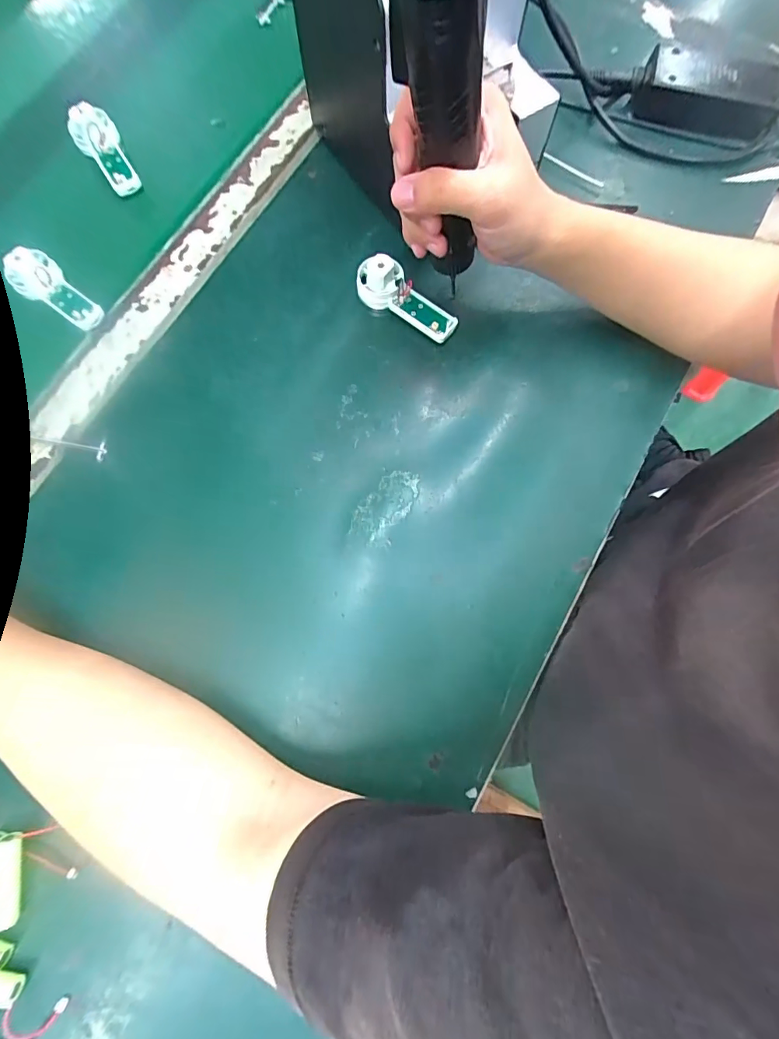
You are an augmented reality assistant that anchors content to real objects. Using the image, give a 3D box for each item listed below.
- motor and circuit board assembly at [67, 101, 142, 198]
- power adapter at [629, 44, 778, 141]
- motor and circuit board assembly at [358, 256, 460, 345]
[{"bbox_3d":[-0.261,-0.340,0.408,0.038,0.026,0.087,-34,80,-8],"label":"motor and circuit board assembly"},{"bbox_3d":[0.297,-0.401,0.416,0.126,0.035,0.053,12,77,2],"label":"power adapter"},{"bbox_3d":[0.015,-0.185,0.367,0.091,0.030,0.032,31,79,6],"label":"motor and circuit board assembly"}]

